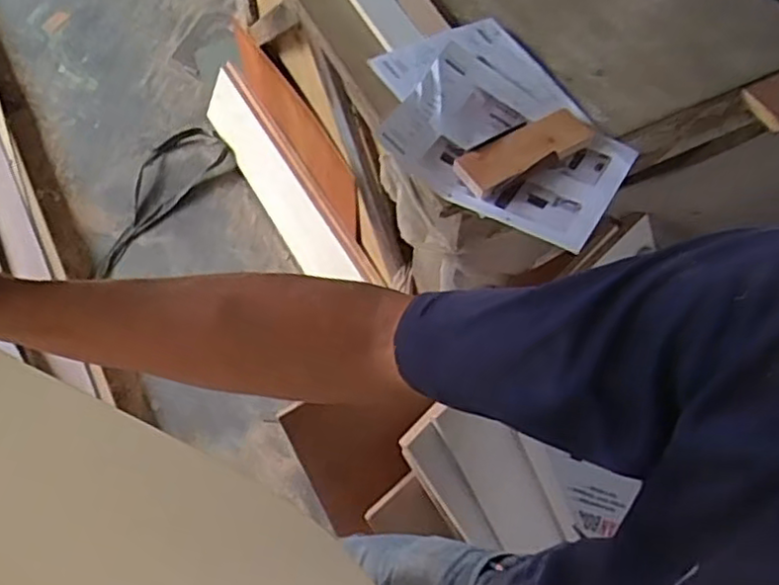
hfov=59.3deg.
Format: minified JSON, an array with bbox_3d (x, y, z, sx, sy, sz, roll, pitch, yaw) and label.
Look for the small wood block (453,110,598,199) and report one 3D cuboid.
[{"bbox_3d":[0.177,-0.186,0.878,0.187,0.023,0.066,-28,64,-16],"label":"small wood block"}]

